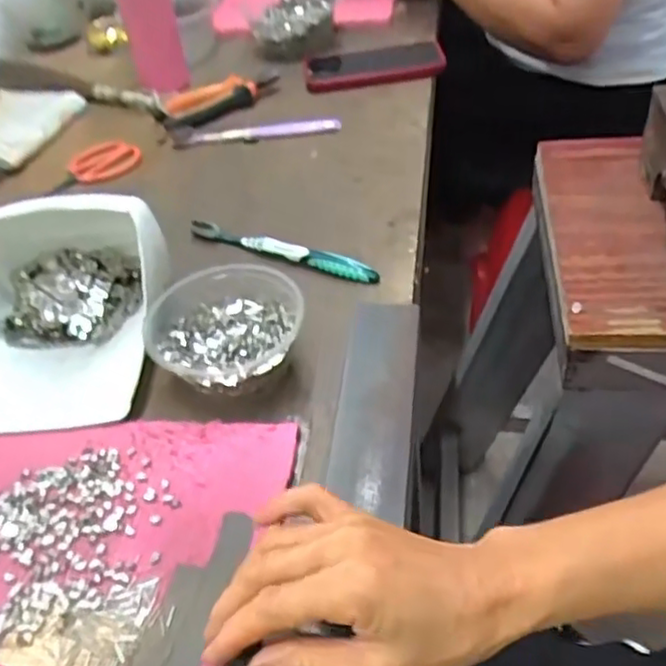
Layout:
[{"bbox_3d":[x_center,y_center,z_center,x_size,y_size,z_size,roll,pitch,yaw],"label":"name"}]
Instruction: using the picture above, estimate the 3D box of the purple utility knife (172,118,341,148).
[{"bbox_3d":[-0.082,-0.218,0.740,0.179,0.014,0.018,-7,43,4],"label":"purple utility knife"}]

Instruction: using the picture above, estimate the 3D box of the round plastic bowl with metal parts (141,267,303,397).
[{"bbox_3d":[-0.072,0.003,0.475,0.101,0.047,0.096,-3,44,3],"label":"round plastic bowl with metal parts"}]

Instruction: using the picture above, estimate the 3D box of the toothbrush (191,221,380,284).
[{"bbox_3d":[-0.047,-0.071,0.576,0.183,0.015,0.014,17,48,23],"label":"toothbrush"}]

